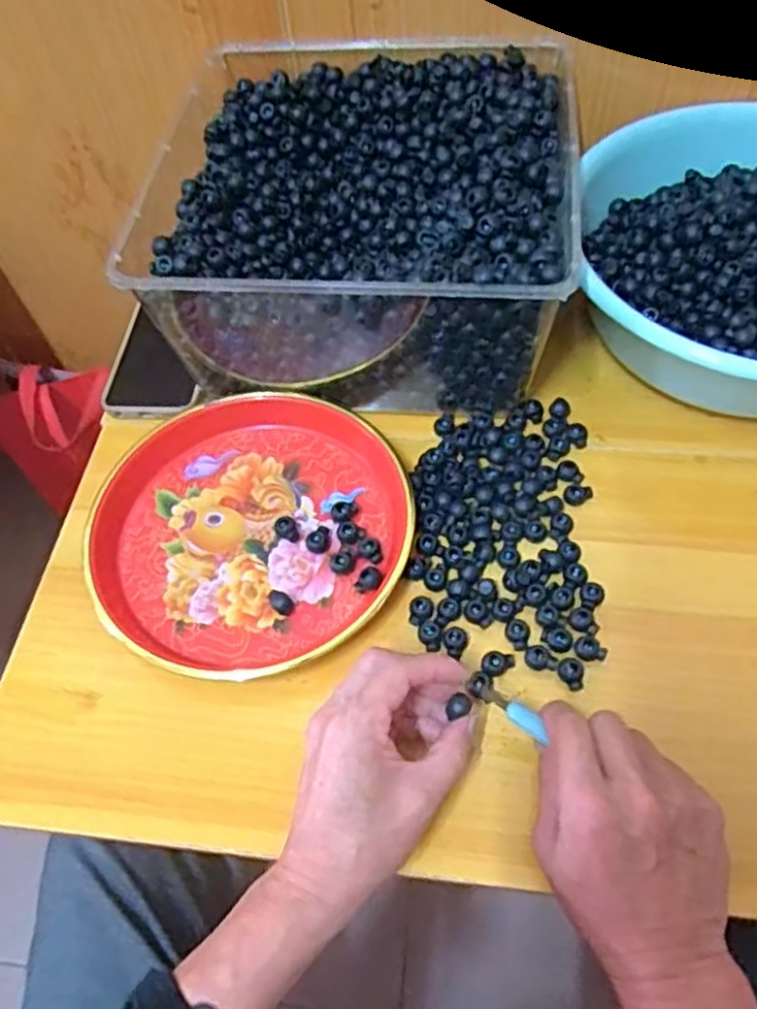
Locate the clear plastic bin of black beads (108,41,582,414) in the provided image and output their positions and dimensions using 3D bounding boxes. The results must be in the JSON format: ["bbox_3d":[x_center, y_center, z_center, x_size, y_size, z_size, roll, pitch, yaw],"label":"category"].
[{"bbox_3d":[-0.005,-0.212,0.573,0.276,0.151,0.268,3,58,7],"label":"clear plastic bin of black beads"}]

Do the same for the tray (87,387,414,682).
[{"bbox_3d":[-0.089,0.014,0.521,0.212,0.030,0.219,-2,58,4],"label":"tray"}]

